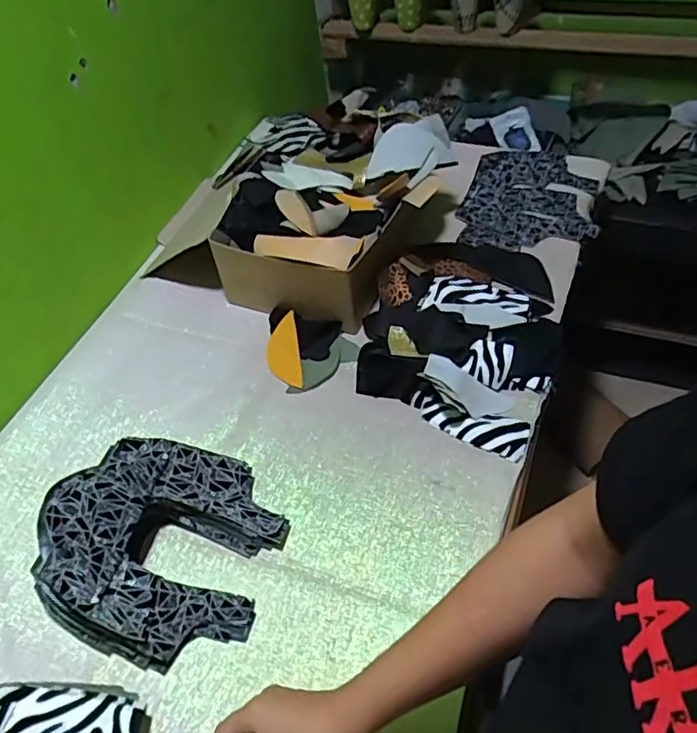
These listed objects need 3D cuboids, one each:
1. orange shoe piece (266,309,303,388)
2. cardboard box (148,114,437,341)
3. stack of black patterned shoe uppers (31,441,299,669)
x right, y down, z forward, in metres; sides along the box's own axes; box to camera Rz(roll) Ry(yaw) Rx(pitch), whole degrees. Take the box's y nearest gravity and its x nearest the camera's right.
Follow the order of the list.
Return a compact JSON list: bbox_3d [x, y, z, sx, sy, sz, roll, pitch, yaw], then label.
[{"bbox_3d":[-0.083,-0.018,0.749,0.043,0.008,0.100,-15,67,10],"label":"orange shoe piece"},{"bbox_3d":[-0.096,-0.228,0.848,0.388,0.168,0.288,17,54,20],"label":"cardboard box"},{"bbox_3d":[-0.183,0.162,0.572,0.214,0.094,0.202,9,51,11],"label":"stack of black patterned shoe uppers"}]

